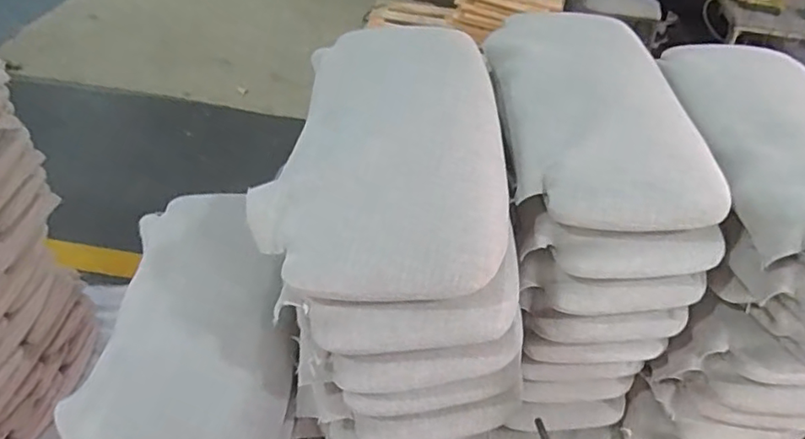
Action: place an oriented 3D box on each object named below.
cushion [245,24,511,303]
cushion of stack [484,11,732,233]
[{"bbox_3d":[-0.008,-0.088,0.608,0.228,0.054,0.393,7,42,2],"label":"cushion"},{"bbox_3d":[0.233,-0.141,0.699,0.219,0.055,0.407,3,42,-3],"label":"cushion of stack"}]

